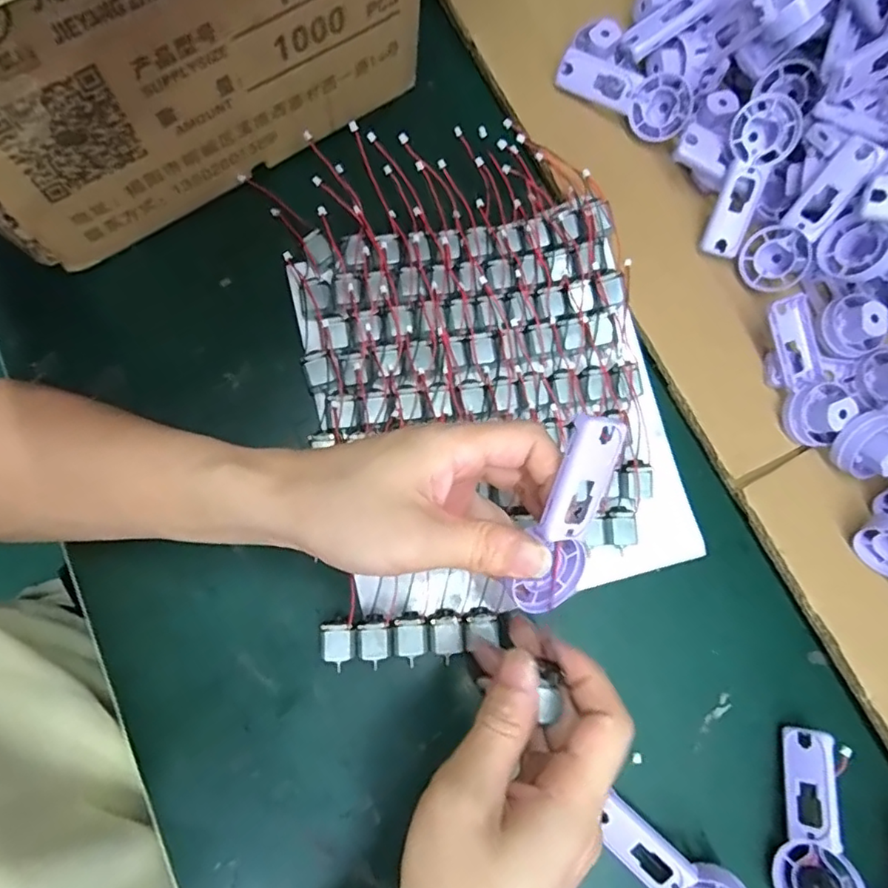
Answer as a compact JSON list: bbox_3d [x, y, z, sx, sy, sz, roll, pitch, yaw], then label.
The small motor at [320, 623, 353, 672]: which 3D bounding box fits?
[{"bbox_3d":[-0.058,0.112,0.321,0.016,0.018,0.025,-4,79,-2],"label":"small motor"}]

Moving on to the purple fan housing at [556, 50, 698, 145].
[{"bbox_3d":[0.123,-0.241,0.396,0.091,0.018,0.040,24,120,5],"label":"purple fan housing"}]

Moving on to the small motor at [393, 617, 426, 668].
[{"bbox_3d":[-0.019,0.110,0.323,0.017,0.015,0.025,-1,79,-2],"label":"small motor"}]

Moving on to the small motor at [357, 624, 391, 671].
[{"bbox_3d":[-0.039,0.113,0.323,0.018,0.017,0.023,-3,79,-2],"label":"small motor"}]

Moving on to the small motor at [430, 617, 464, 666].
[{"bbox_3d":[0.002,0.109,0.323,0.016,0.012,0.024,-9,79,-3],"label":"small motor"}]

